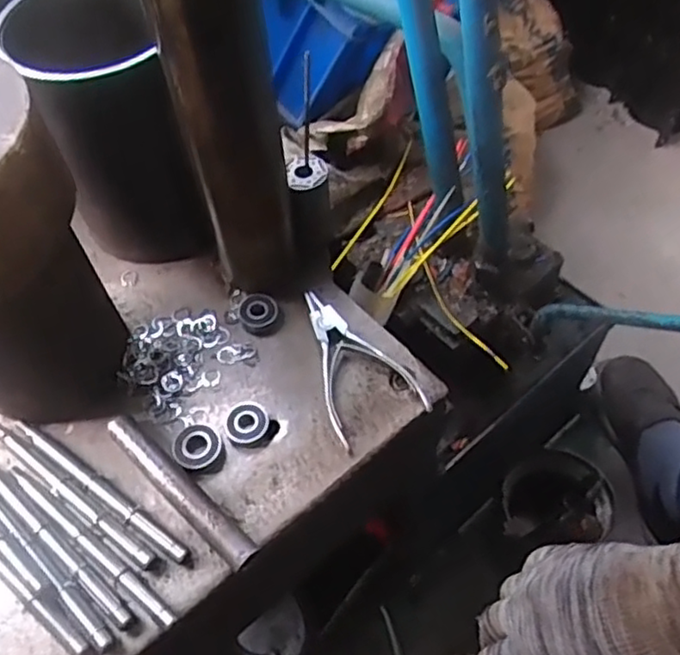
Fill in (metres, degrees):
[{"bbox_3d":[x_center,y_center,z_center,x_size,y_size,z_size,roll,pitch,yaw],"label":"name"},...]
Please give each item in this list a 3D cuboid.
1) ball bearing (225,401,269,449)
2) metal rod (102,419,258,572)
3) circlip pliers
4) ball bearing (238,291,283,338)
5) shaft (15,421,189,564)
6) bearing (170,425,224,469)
[{"bbox_3d":[-0.067,0.068,0.483,0.030,0.012,0.033,-15,57,-7],"label":"ball bearing"},{"bbox_3d":[-0.106,0.107,0.452,0.021,0.018,0.139,-40,63,-21],"label":"metal rod"},{"bbox_3d":[0.008,0.023,0.509,0.069,0.013,0.130,-22,58,-12],"label":"circlip pliers"},{"bbox_3d":[-0.063,-0.011,0.536,0.031,0.011,0.037,-18,57,-9],"label":"ball bearing"},{"bbox_3d":[-0.164,0.108,0.458,0.162,0.007,0.012,30,63,21],"label":"shaft"},{"bbox_3d":[-0.100,0.083,0.475,0.033,0.014,0.036,-1,56,2],"label":"bearing"}]

